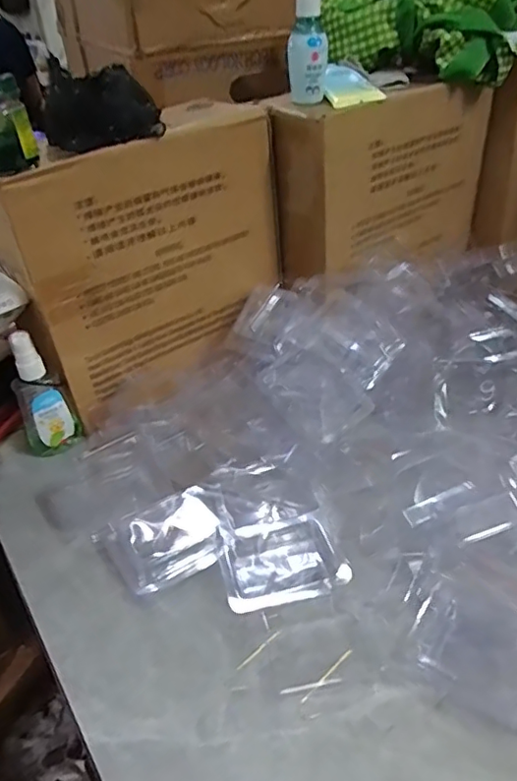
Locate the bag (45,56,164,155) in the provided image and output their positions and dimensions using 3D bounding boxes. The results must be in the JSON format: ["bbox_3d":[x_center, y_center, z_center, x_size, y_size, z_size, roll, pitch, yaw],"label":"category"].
[{"bbox_3d":[-0.139,-0.249,0.501,0.086,0.059,0.067,-32,44,-31],"label":"bag"}]

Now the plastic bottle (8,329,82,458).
[{"bbox_3d":[-0.212,0.003,0.551,0.048,0.132,0.028,-22,41,-22],"label":"plastic bottle"}]

